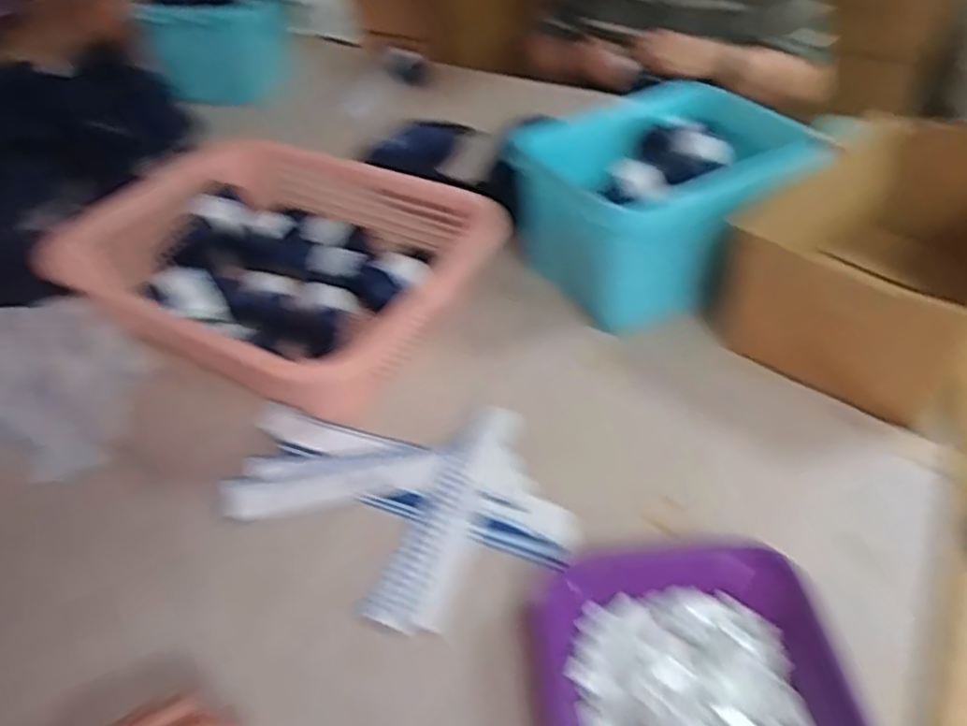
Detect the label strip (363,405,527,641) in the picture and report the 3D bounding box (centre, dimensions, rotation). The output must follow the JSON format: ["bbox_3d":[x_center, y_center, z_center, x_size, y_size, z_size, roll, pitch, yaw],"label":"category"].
[{"bbox_3d":[-0.021,0.116,0.571,0.060,0.009,0.223,14,44,16],"label":"label strip"}]

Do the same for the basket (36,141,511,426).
[{"bbox_3d":[-0.207,-0.093,0.723,0.403,0.111,0.294,19,46,21],"label":"basket"}]

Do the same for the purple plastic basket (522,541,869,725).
[{"bbox_3d":[0.135,0.204,0.439,0.193,0.049,0.190,-5,42,-4],"label":"purple plastic basket"}]

